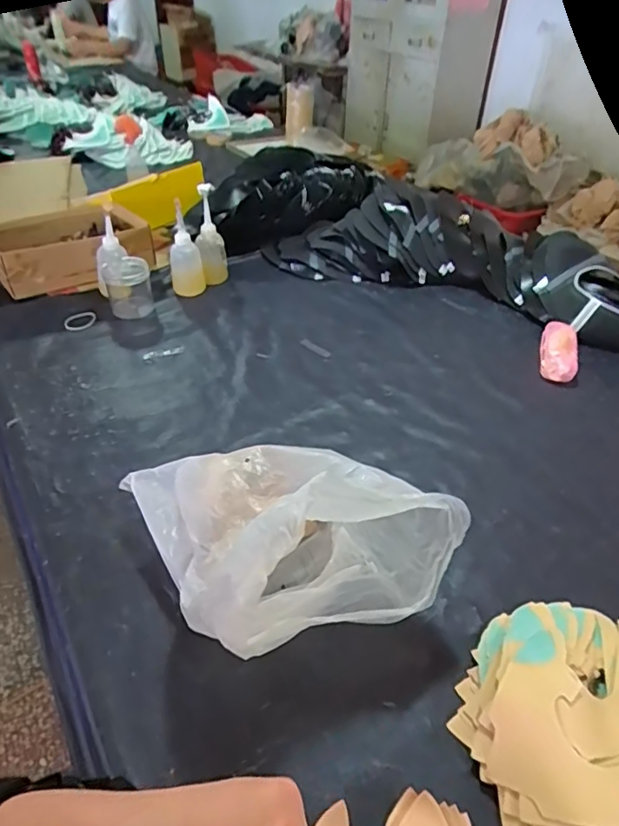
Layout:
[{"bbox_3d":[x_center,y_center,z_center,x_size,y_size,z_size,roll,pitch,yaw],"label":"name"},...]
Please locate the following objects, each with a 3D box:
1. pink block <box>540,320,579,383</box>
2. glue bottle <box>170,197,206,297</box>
[{"bbox_3d":[0.433,-0.108,0.937,0.061,0.042,0.148,15,41,15],"label":"pink block"},{"bbox_3d":[-0.248,-0.320,1.076,0.065,0.163,0.058,-8,40,-12],"label":"glue bottle"}]

